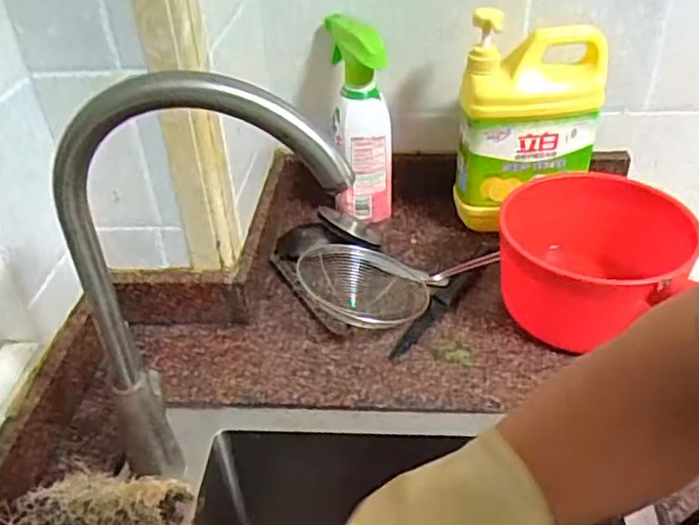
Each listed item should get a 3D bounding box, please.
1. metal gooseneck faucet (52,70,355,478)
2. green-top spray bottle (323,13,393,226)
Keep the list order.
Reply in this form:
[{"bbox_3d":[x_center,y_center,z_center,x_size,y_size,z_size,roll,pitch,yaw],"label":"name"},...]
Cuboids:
[{"bbox_3d":[-0.086,0.044,0.417,0.172,0.334,0.043,9,39,15],"label":"metal gooseneck faucet"},{"bbox_3d":[0.014,-0.162,0.755,0.065,0.223,0.074,-2,37,1],"label":"green-top spray bottle"}]

